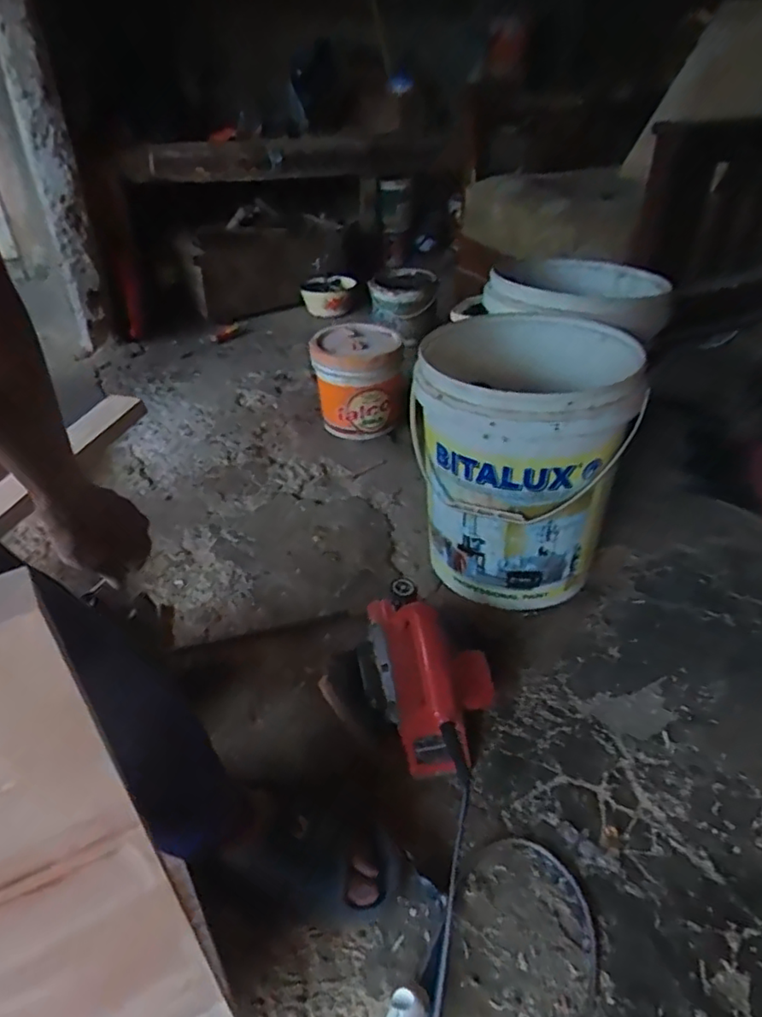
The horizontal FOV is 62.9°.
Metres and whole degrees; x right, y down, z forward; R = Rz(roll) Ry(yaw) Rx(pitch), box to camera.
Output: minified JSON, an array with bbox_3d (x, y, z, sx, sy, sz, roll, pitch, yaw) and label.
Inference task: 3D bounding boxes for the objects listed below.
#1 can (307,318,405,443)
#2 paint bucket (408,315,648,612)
[{"bbox_3d":[-0.051,-0.282,1.393,0.199,0.201,0.190,-2,37,-1],"label":"can"},{"bbox_3d":[0.211,-0.087,0.991,0.305,0.367,0.360,9,38,13],"label":"paint bucket"}]

